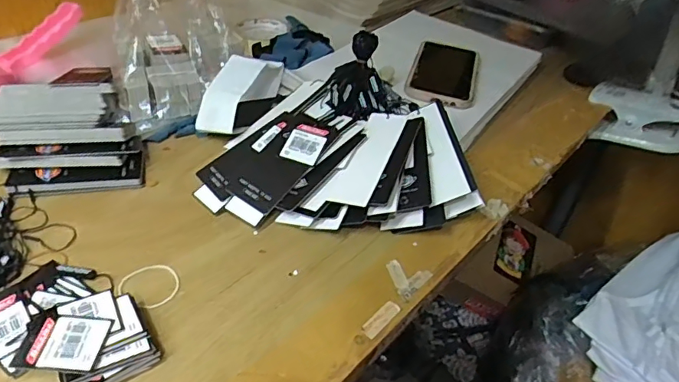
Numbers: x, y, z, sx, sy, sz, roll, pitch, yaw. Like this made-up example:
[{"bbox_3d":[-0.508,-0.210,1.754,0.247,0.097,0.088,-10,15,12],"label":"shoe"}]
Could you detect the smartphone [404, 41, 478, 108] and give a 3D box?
[{"bbox_3d":[0.136,-0.157,0.641,0.082,0.010,0.173,15,39,9],"label":"smartphone"}]

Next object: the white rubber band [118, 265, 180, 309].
[{"bbox_3d":[-0.141,0.071,0.375,0.042,0.004,0.040,5,39,-4],"label":"white rubber band"}]

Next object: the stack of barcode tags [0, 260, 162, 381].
[{"bbox_3d":[-0.183,0.091,0.328,0.117,0.019,0.082,29,43,25],"label":"stack of barcode tags"}]

